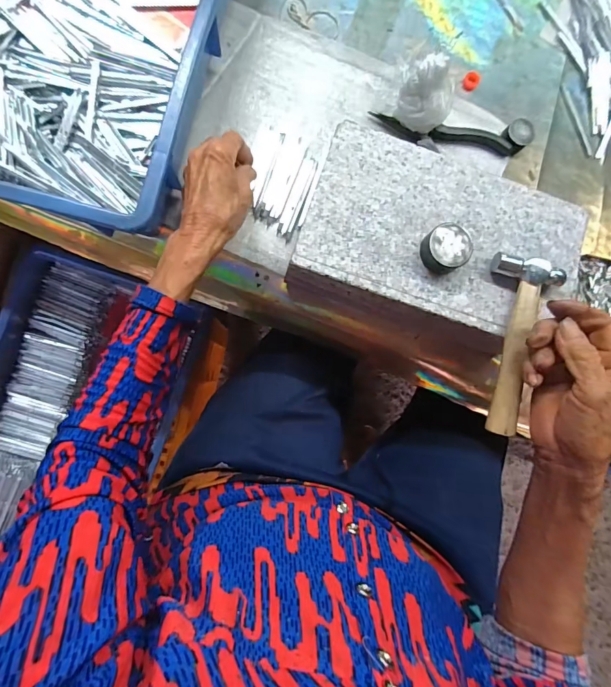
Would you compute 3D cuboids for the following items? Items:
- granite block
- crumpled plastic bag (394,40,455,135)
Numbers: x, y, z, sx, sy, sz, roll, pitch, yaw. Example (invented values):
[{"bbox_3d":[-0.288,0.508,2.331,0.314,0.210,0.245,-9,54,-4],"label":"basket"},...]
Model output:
[{"bbox_3d":[0.118,-0.081,0.374,0.244,0.072,0.167,19,82,-3],"label":"granite block"},{"bbox_3d":[0.121,-0.251,0.396,0.061,0.067,0.048,18,82,-4],"label":"crumpled plastic bag"}]

